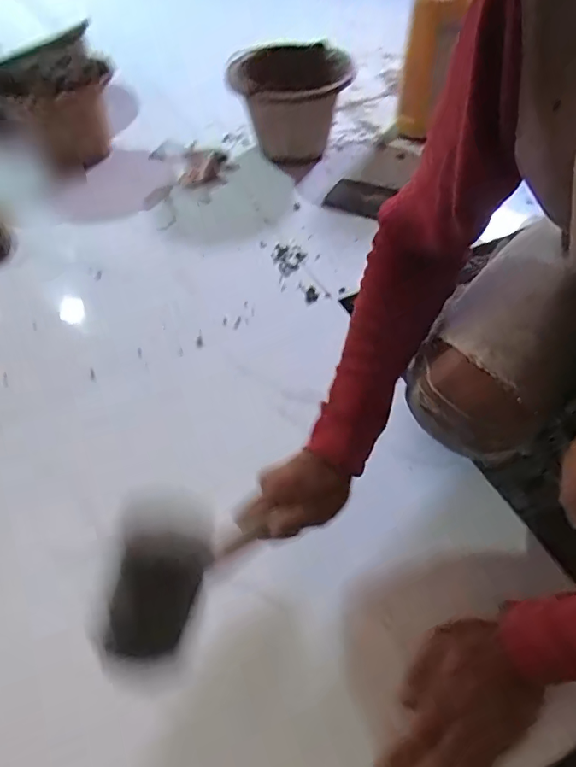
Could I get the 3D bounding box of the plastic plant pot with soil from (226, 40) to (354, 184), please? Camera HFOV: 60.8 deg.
[{"bbox_3d":[0.006,-0.590,1.042,0.224,0.171,0.266,0,52,3],"label":"plastic plant pot with soil"}]

